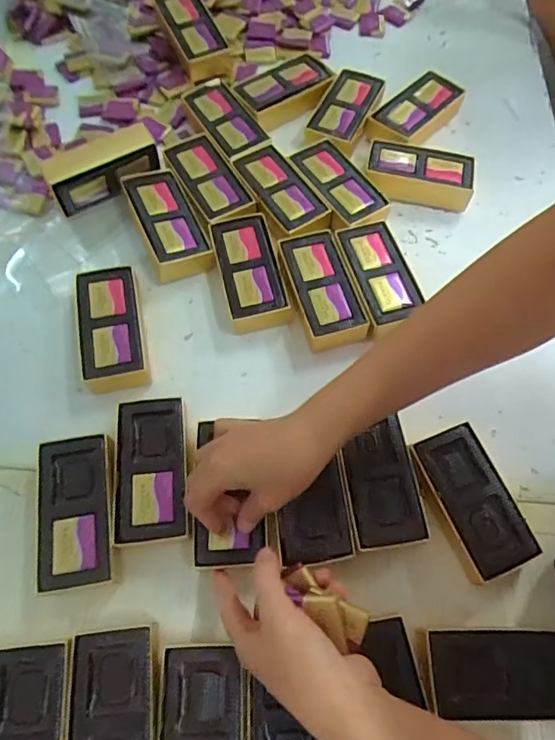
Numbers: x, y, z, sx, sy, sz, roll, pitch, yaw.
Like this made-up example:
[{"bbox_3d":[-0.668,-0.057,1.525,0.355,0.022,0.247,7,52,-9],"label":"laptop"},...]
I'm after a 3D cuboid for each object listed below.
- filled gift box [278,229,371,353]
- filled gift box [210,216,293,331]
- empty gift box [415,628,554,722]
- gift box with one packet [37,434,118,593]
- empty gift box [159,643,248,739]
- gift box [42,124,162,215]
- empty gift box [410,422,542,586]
[{"bbox_3d":[0.042,-0.077,0.487,0.059,0.030,0.118,-14,67,-8],"label":"filled gift box"},{"bbox_3d":[-0.028,-0.096,0.493,0.057,0.030,0.116,-12,67,-7],"label":"filled gift box"},{"bbox_3d":[0.160,0.216,0.361,0.115,0.036,0.053,2,66,-1],"label":"empty gift box"},{"bbox_3d":[-0.155,0.112,0.398,0.056,0.032,0.112,-8,66,-5],"label":"gift box with one packet"},{"bbox_3d":[-0.049,0.248,0.341,0.055,0.034,0.110,0,66,-2],"label":"empty gift box"},{"bbox_3d":[-0.182,-0.209,0.525,0.111,0.058,0.036,-30,70,-14],"label":"gift box"},{"bbox_3d":[0.151,0.107,0.407,0.062,0.034,0.110,-21,68,-11],"label":"empty gift box"}]

